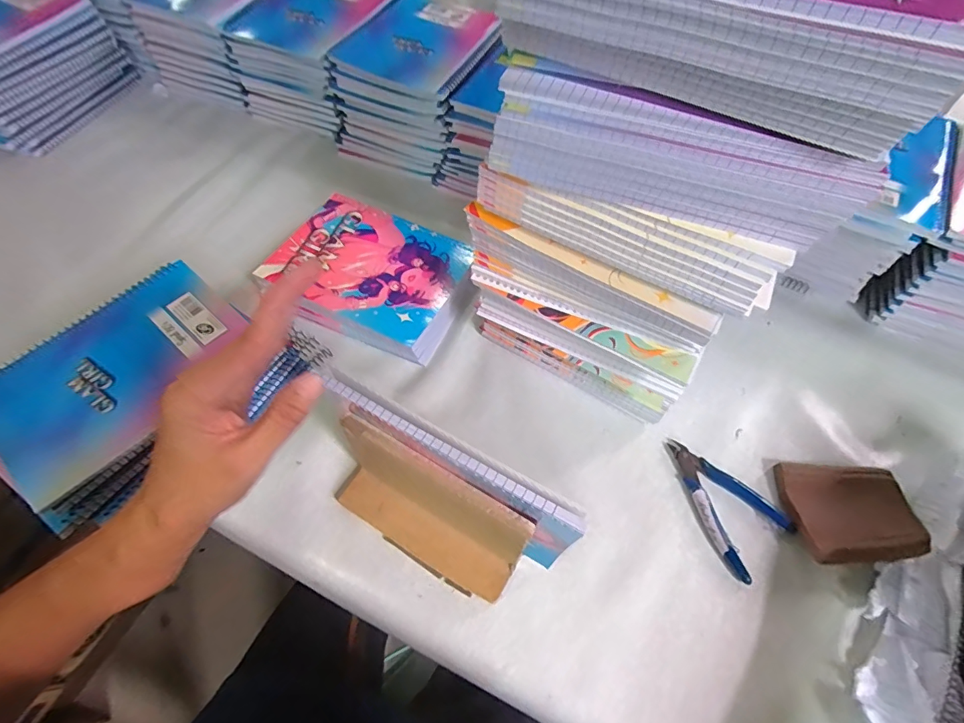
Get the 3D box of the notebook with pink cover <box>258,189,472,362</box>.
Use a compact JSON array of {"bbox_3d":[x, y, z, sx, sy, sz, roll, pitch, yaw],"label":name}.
[{"bbox_3d":[-0.121,-0.093,0.517,0.204,0.042,0.155,27,63,14],"label":"notebook with pink cover"}]

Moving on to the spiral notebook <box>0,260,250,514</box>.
[{"bbox_3d":[-0.309,0.008,0.398,0.146,0.015,0.199,37,66,19],"label":"spiral notebook"}]

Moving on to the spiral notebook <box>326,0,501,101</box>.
[{"bbox_3d":[-0.080,-0.417,0.609,0.174,0.024,0.193,21,61,10],"label":"spiral notebook"}]

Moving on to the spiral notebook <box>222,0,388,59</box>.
[{"bbox_3d":[-0.241,-0.484,0.641,0.184,0.022,0.204,19,61,9],"label":"spiral notebook"}]

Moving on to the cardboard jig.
[{"bbox_3d":[-0.048,0.114,0.360,0.165,0.114,0.058,31,64,16],"label":"cardboard jig"}]

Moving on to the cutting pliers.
[{"bbox_3d":[0.212,0.120,0.418,0.074,0.012,0.119,-31,64,-17],"label":"cutting pliers"}]

